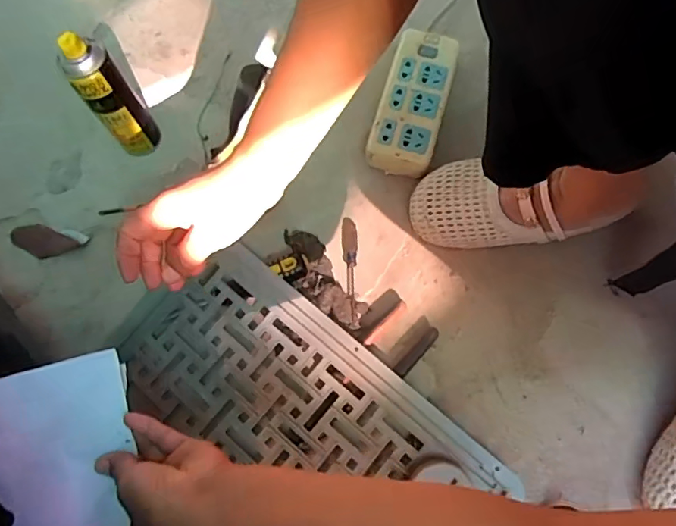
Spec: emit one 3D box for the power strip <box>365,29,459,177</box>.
[{"bbox_3d":[0.092,-0.198,0.618,0.078,0.027,0.183,15,72,7],"label":"power strip"}]

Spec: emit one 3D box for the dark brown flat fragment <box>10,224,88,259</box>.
[{"bbox_3d":[-0.343,-0.025,0.598,0.090,0.005,0.039,10,72,6],"label":"dark brown flat fragment"}]

